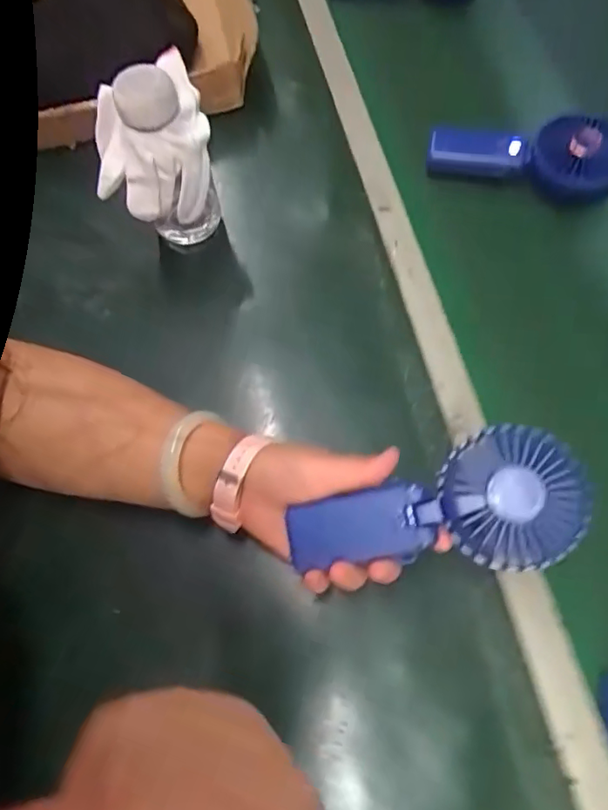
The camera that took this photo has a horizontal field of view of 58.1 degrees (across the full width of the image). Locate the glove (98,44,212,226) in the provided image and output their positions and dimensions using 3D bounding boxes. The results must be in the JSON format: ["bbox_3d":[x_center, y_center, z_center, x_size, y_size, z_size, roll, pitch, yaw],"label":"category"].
[{"bbox_3d":[-0.118,-0.197,0.416,0.092,0.080,0.074,-15,69,-4],"label":"glove"}]

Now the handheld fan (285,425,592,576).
[{"bbox_3d":[0.079,0.066,0.342,0.173,0.033,0.077,-14,67,17],"label":"handheld fan"}]

